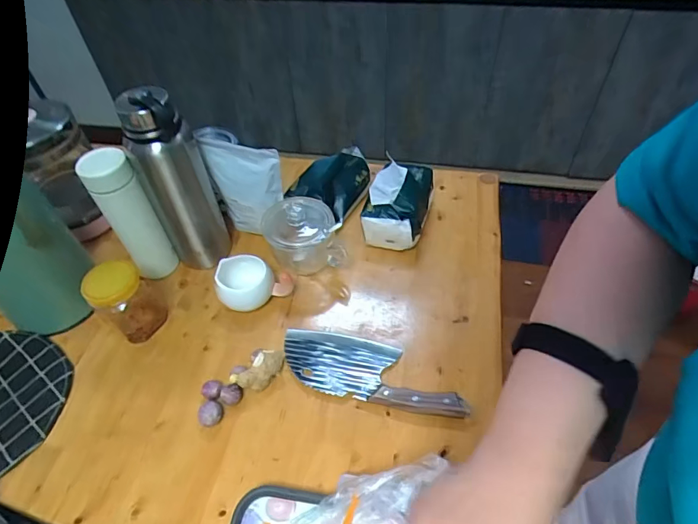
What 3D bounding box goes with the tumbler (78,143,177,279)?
[{"bbox_3d":[-0.315,-0.061,0.655,0.060,0.204,0.053,-38,59,-26],"label":"tumbler"}]

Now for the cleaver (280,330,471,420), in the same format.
[{"bbox_3d":[0.029,0.139,0.596,0.244,0.020,0.090,10,51,10],"label":"cleaver"}]

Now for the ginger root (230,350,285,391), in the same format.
[{"bbox_3d":[-0.114,0.143,0.590,0.032,0.035,0.072,37,60,27],"label":"ginger root"}]

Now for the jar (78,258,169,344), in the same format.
[{"bbox_3d":[-0.307,0.055,0.623,0.055,0.111,0.072,36,60,27],"label":"jar"}]

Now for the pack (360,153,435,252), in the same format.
[{"bbox_3d":[0.084,-0.102,0.730,0.088,0.106,0.139,16,53,14],"label":"pack"}]

